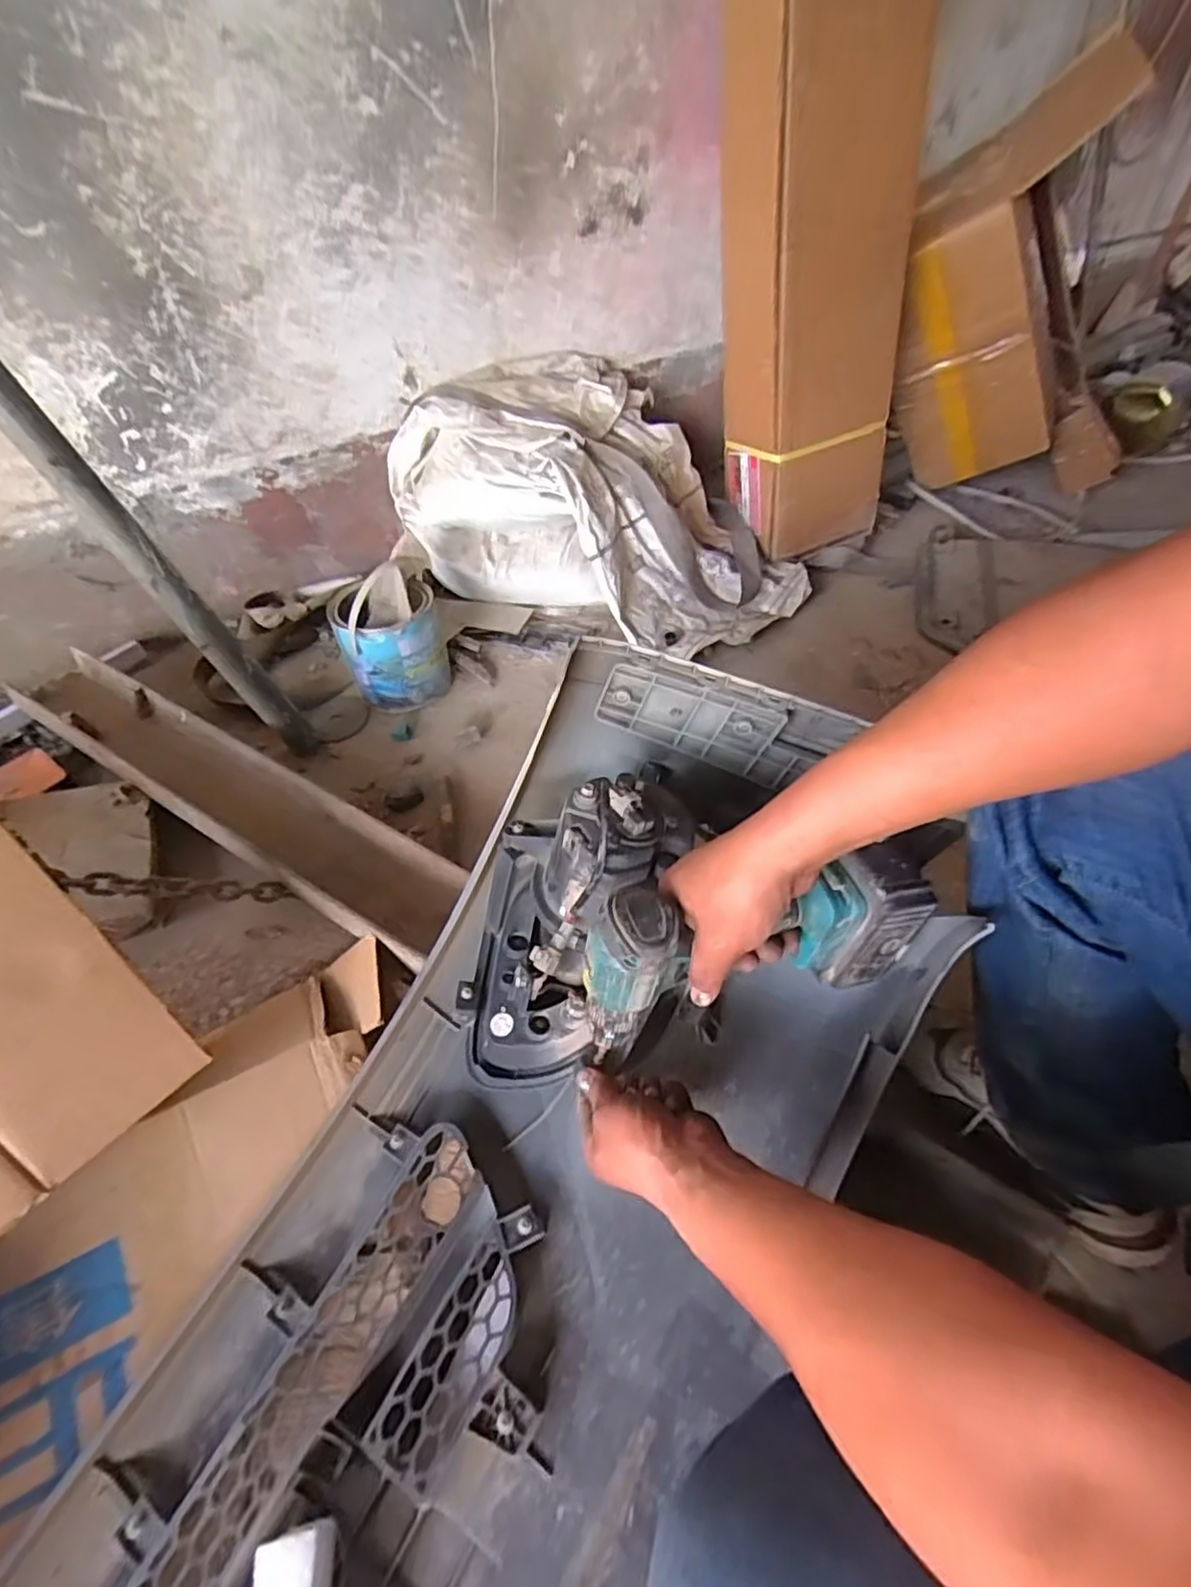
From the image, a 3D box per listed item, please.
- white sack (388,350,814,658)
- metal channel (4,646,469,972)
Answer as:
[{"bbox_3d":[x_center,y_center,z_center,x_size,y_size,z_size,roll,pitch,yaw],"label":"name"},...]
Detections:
[{"bbox_3d":[0.021,-0.512,1.185,0.663,0.304,0.478,28,57,25],"label":"white sack"},{"bbox_3d":[-0.498,-0.002,0.922,0.874,0.079,0.128,25,56,23],"label":"metal channel"}]

